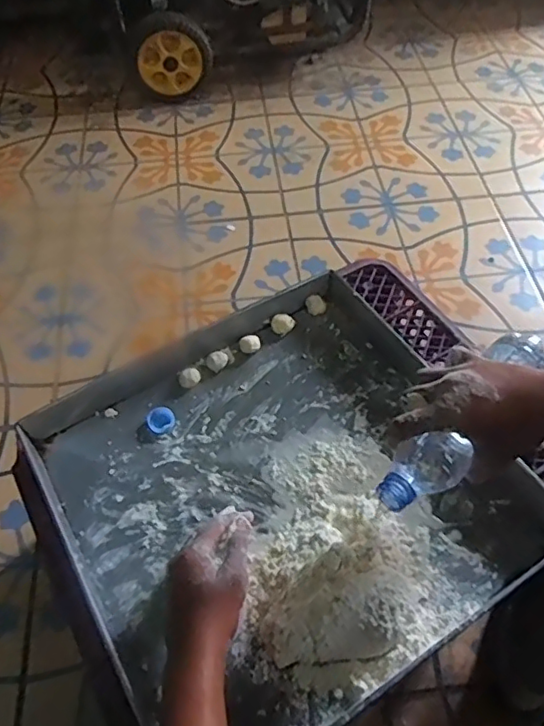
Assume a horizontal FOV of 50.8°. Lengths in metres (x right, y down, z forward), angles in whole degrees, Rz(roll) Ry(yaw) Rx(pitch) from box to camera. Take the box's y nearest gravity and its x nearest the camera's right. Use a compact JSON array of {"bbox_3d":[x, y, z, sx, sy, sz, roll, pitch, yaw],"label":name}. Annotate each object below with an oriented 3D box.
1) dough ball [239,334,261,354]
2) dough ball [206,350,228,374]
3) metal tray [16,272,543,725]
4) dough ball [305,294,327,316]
[{"bbox_3d":[-0.030,-0.027,0.778,0.029,0.015,0.024,-12,55,-9],"label":"dough ball"},{"bbox_3d":[-0.073,-0.004,0.762,0.028,0.021,0.024,-8,55,-7],"label":"dough ball"},{"bbox_3d":[0.004,0.130,0.653,0.465,0.058,0.473,-27,59,-19],"label":"metal tray"},{"bbox_3d":[0.062,-0.083,0.812,0.029,0.019,0.023,4,54,2],"label":"dough ball"}]

